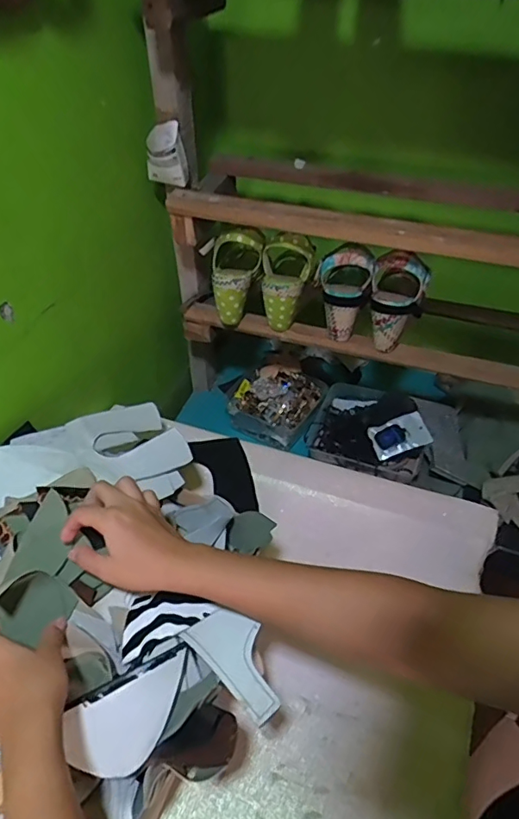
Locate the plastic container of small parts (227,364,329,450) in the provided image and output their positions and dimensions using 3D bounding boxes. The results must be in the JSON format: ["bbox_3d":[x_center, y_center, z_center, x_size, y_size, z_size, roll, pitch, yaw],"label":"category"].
[{"bbox_3d":[0.035,-0.010,1.013,0.158,0.063,0.163,20,47,19],"label":"plastic container of small parts"}]

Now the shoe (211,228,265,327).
[{"bbox_3d":[-0.047,-0.211,0.812,0.079,0.148,0.056,16,13,15],"label":"shoe"}]

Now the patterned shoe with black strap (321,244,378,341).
[{"bbox_3d":[0.131,-0.180,0.786,0.079,0.125,0.072,6,44,6],"label":"patterned shoe with black strap"}]

